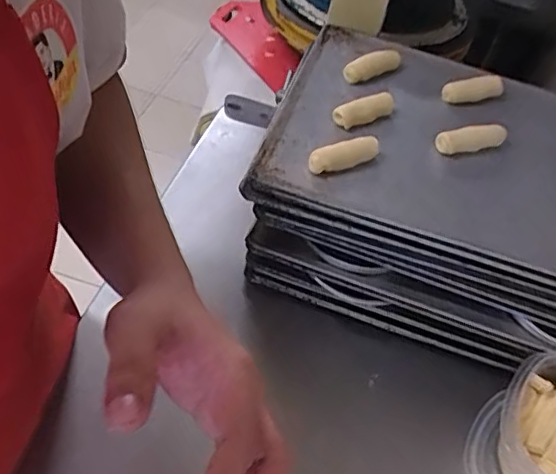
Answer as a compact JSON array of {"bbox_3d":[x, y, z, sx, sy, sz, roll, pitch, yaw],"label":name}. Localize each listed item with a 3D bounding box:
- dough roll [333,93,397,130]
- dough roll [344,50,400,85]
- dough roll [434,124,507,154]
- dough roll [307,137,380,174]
[{"bbox_3d":[0.104,-0.149,0.669,0.085,0.021,0.026,-20,56,-26],"label":"dough roll"},{"bbox_3d":[0.119,-0.220,0.739,0.085,0.021,0.029,-22,57,-28],"label":"dough roll"},{"bbox_3d":[0.228,-0.116,0.670,0.090,0.022,0.025,-12,52,-21],"label":"dough roll"},{"bbox_3d":[0.070,-0.090,0.615,0.080,0.017,0.029,-19,55,-26],"label":"dough roll"}]

